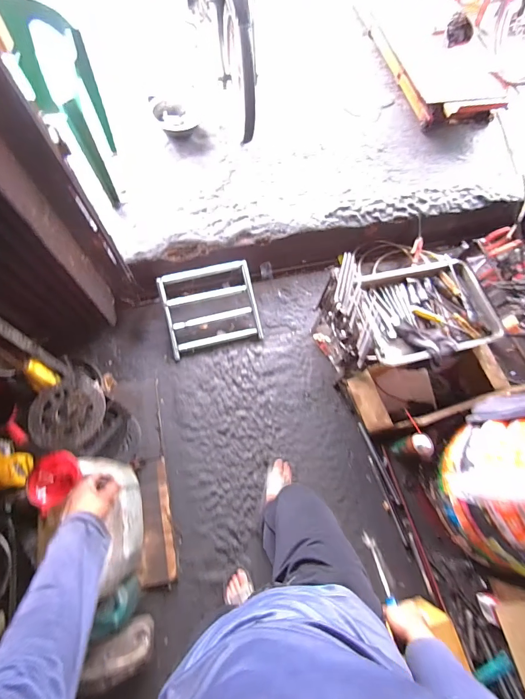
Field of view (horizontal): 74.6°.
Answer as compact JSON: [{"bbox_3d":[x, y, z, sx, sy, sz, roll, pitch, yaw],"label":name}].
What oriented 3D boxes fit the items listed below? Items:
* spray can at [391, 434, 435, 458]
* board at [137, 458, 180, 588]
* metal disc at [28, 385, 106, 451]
[{"bbox_3d":[0.513,0.341,1.185,0.066,0.191,0.074,-11,69,-5],"label":"spray can"},{"bbox_3d":[-0.406,0.641,1.297,0.119,0.023,0.426,-11,69,-5],"label":"board"},{"bbox_3d":[-0.590,0.201,1.040,0.221,0.036,0.188,-4,71,-2],"label":"metal disc"}]

